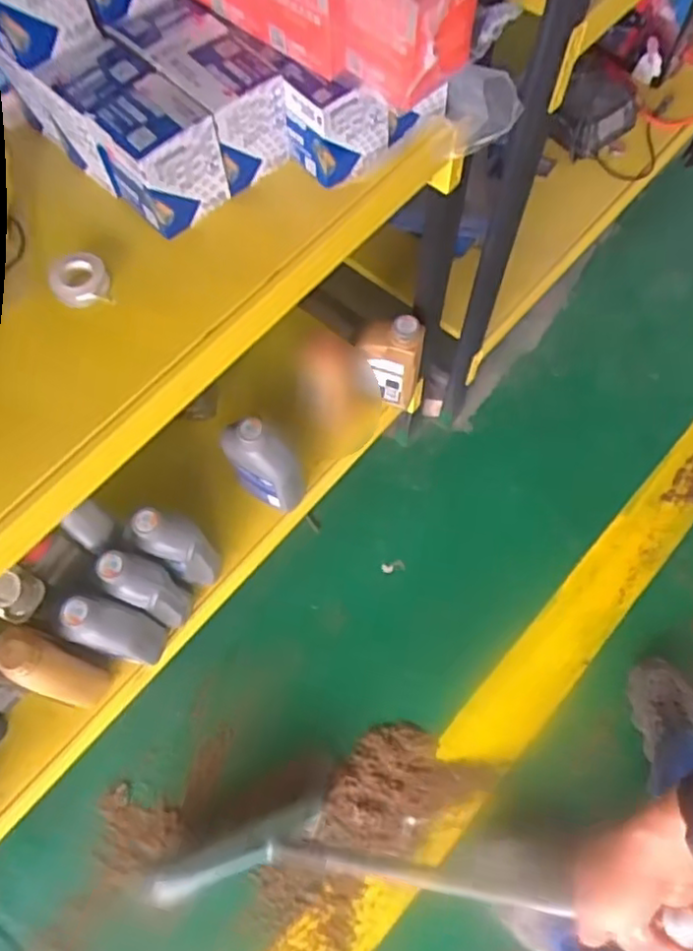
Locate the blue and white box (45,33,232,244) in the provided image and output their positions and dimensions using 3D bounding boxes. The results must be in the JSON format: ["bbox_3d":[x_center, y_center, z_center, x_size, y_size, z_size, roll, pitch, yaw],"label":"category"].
[{"bbox_3d":[-0.197,-0.321,0.652,0.081,0.090,0.152,-42,72,-15],"label":"blue and white box"}]

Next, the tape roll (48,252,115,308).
[{"bbox_3d":[-0.252,-0.186,0.641,0.053,0.016,0.060,-16,67,-5],"label":"tape roll"}]

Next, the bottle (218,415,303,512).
[{"bbox_3d":[-0.129,-0.016,1.030,0.107,0.192,0.064,21,69,10],"label":"bottle"}]

